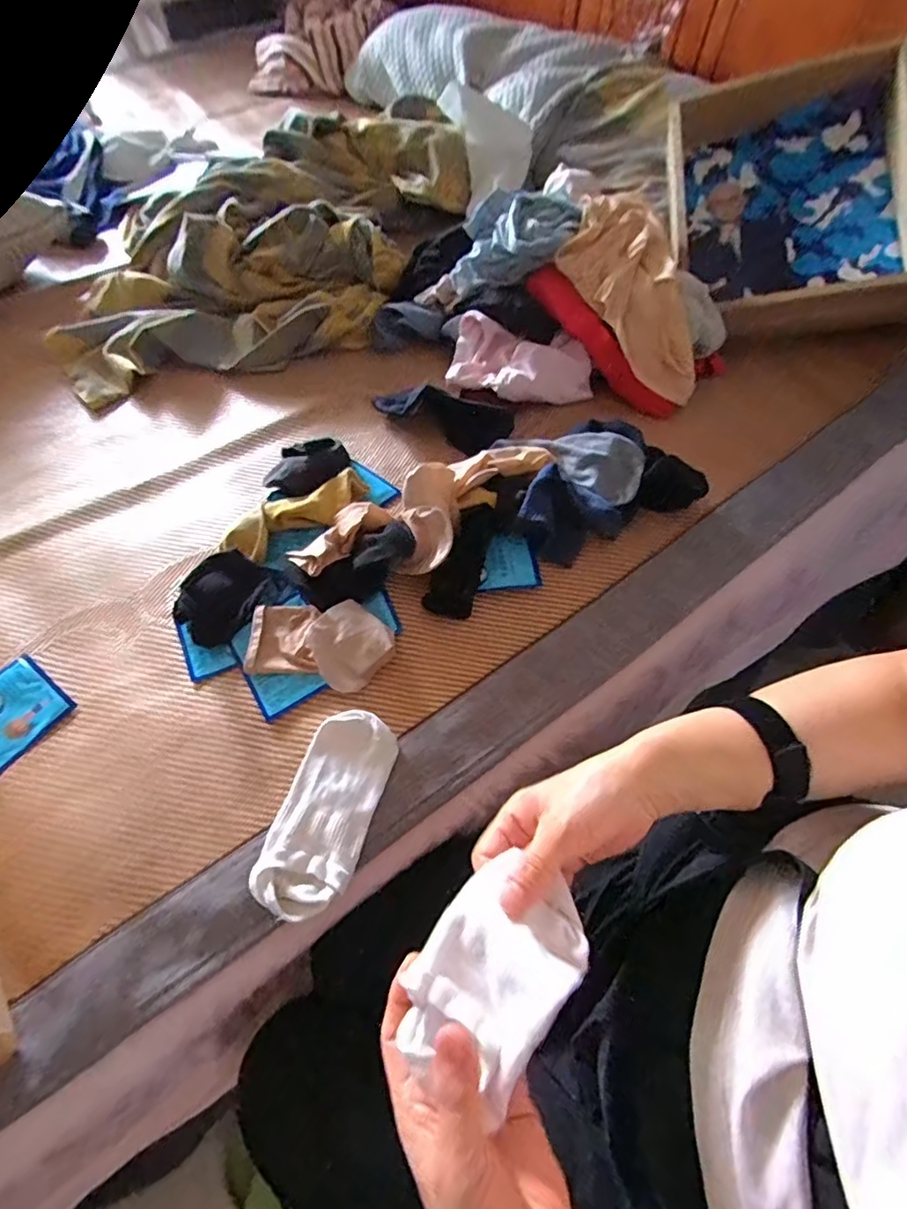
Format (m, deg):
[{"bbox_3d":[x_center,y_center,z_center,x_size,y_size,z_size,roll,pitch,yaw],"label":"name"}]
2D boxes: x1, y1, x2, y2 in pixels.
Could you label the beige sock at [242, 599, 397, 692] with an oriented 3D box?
[{"bbox_3d":[-0.126,0.036,0.539,0.138,0.025,0.081,10,59,8],"label":"beige sock"}]

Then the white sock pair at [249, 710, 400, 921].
[{"bbox_3d":[-0.106,0.171,0.474,0.075,0.023,0.162,16,60,11],"label":"white sock pair"}]

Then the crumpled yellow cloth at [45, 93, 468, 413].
[{"bbox_3d":[-0.275,-0.586,0.868,0.660,0.107,0.537,-15,59,-8],"label":"crumpled yellow cloth"}]

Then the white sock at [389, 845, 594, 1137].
[{"bbox_3d":[0.026,0.205,0.323,0.077,0.041,0.112,37,66,22],"label":"white sock"}]

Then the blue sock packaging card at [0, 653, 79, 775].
[{"bbox_3d":[-0.413,0.106,0.509,0.088,0.007,0.107,33,65,20],"label":"blue sock packaging card"}]

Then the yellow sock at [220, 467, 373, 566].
[{"bbox_3d":[-0.168,-0.092,0.609,0.168,0.034,0.054,-28,62,-15],"label":"yellow sock"}]

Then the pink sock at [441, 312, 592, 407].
[{"bbox_3d":[0.084,-0.299,0.706,0.179,0.047,0.113,8,59,7],"label":"pink sock"}]

